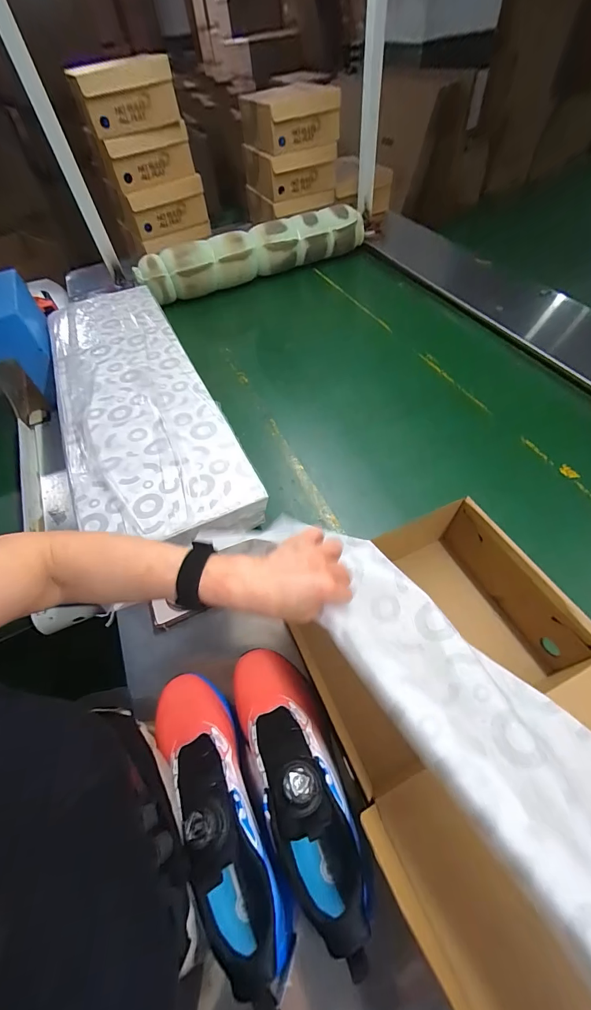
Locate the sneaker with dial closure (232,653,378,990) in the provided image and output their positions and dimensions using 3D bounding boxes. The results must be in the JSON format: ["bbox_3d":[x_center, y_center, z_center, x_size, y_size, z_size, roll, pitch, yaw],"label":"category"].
[{"bbox_3d":[0.002,0.273,0.387,0.084,0.093,0.258,-23,55,-11],"label":"sneaker with dial closure"}]

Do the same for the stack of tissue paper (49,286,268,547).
[{"bbox_3d":[-0.361,-0.262,0.806,0.293,0.054,0.881,-23,55,-11],"label":"stack of tissue paper"}]

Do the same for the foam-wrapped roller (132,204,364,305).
[{"bbox_3d":[-0.123,-0.855,1.254,0.816,0.137,0.126,-23,55,-11],"label":"foam-wrapped roller"}]

